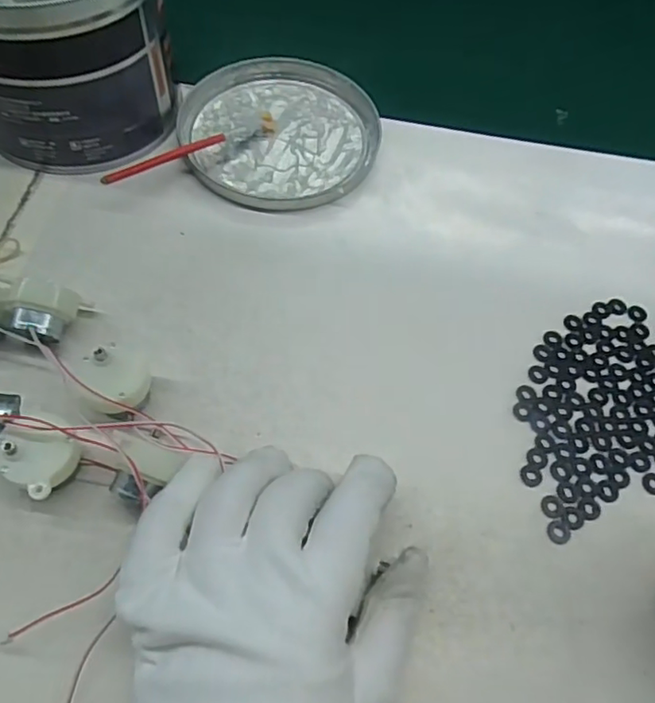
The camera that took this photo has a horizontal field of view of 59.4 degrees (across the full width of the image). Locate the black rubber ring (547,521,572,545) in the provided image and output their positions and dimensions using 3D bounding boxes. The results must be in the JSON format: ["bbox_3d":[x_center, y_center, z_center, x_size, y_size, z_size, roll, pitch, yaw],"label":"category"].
[{"bbox_3d":[0.108,0.083,0.265,0.011,0.004,0.010,2,61,-3],"label":"black rubber ring"}]

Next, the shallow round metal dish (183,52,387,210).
[{"bbox_3d":[-0.031,-0.149,0.385,0.125,0.013,0.133,2,61,-3],"label":"shallow round metal dish"}]

